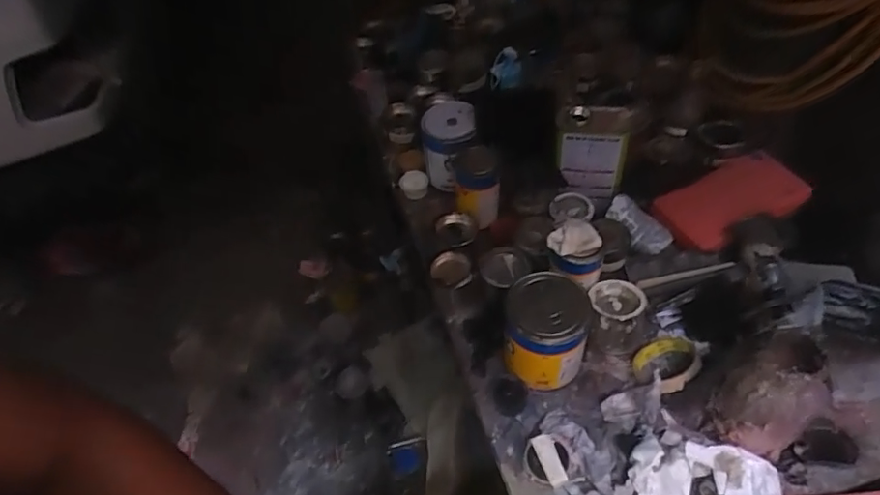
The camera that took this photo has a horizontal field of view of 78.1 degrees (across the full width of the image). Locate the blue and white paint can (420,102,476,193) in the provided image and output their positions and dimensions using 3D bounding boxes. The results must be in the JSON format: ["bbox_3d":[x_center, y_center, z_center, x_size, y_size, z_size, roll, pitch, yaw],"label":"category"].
[{"bbox_3d":[0.017,-0.176,0.947,0.090,0.125,0.113,-2,49,4],"label":"blue and white paint can"}]

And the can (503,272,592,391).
[{"bbox_3d":[0.137,0.102,0.697,0.102,0.139,0.110,-3,47,3],"label":"can"}]

